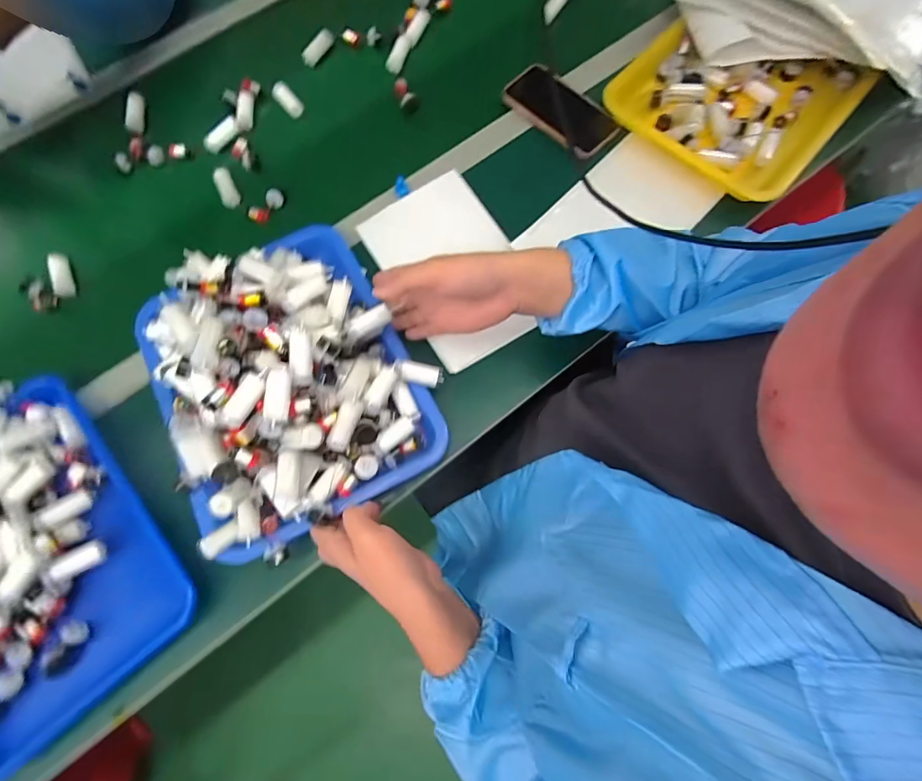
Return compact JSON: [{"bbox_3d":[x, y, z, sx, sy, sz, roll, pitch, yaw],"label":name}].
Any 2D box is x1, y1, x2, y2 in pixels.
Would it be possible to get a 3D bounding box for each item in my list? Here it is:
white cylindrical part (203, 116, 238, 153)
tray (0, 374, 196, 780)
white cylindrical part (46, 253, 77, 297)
[{"bbox_3d":[-0.327,-0.349,0.605,0.056,0.018,0.016,-39,77,8],"label":"white cylindrical part"},{"bbox_3d":[-0.454,0.172,0.440,0.268,0.079,0.330,-40,77,-10],"label":"tray"},{"bbox_3d":[-0.503,-0.145,0.558,0.018,0.019,0.052,-10,95,-2],"label":"white cylindrical part"}]

